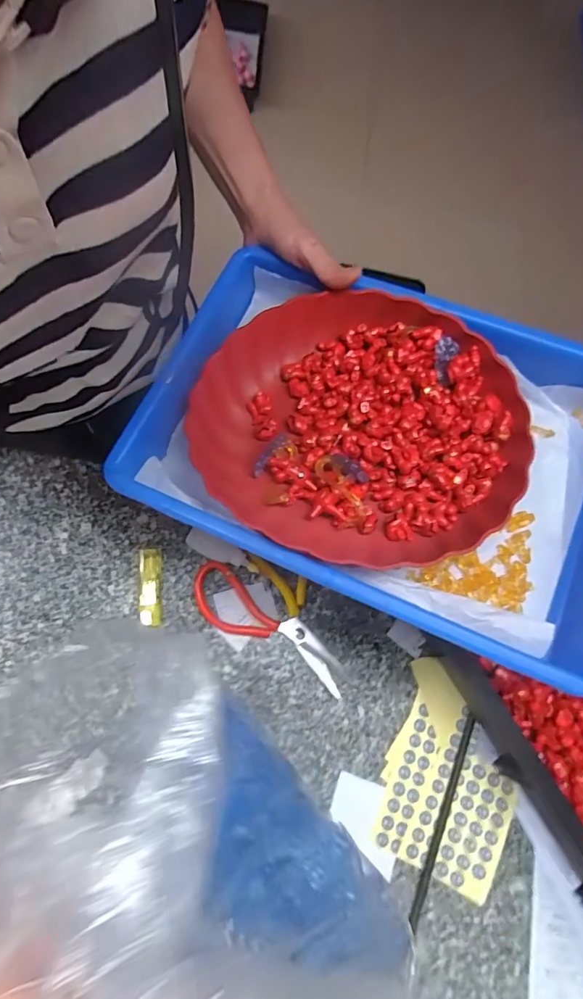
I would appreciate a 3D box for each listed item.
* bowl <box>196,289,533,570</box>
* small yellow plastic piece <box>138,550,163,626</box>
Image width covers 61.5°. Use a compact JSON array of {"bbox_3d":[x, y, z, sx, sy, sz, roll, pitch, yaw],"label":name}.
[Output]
[{"bbox_3d":[0.048,-0.059,0.391,0.248,0.070,0.221,30,80,6],"label":"bowl"},{"bbox_3d":[-0.146,0.090,0.505,0.021,0.011,0.078,-4,78,-1],"label":"small yellow plastic piece"}]

